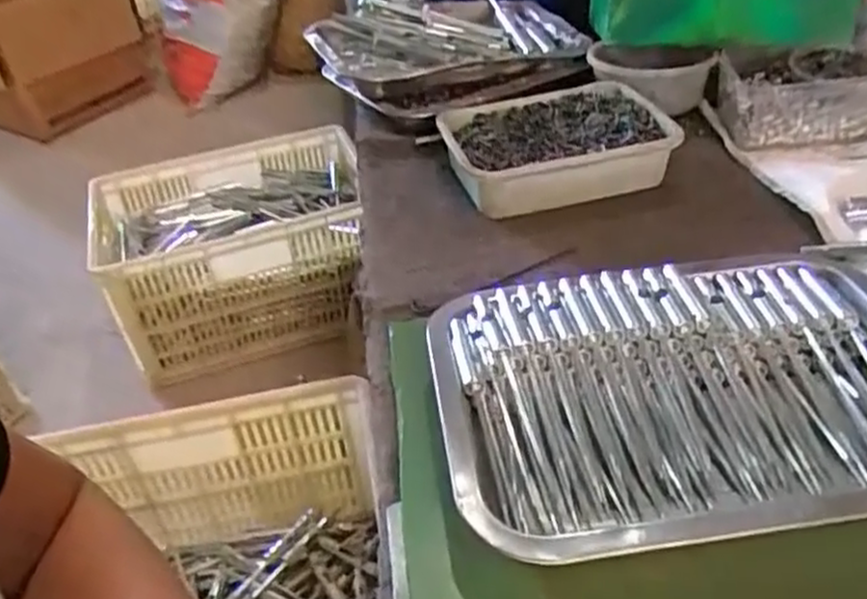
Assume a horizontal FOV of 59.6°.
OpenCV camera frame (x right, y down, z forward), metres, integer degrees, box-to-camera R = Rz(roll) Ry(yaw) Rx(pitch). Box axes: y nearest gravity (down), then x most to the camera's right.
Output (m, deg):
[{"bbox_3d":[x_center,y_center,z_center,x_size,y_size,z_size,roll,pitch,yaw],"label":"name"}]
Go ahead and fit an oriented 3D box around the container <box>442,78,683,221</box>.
[{"bbox_3d":[0.100,-0.129,0.632,0.179,0.044,0.125,-12,39,-7],"label":"container"}]

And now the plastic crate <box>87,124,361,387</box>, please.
[{"bbox_3d":[-0.337,-0.091,1.359,0.455,0.232,0.331,-17,40,-12],"label":"plastic crate"}]

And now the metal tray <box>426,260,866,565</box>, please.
[{"bbox_3d":[0.141,0.047,0.396,0.276,0.039,0.183,-9,39,-3],"label":"metal tray"}]

